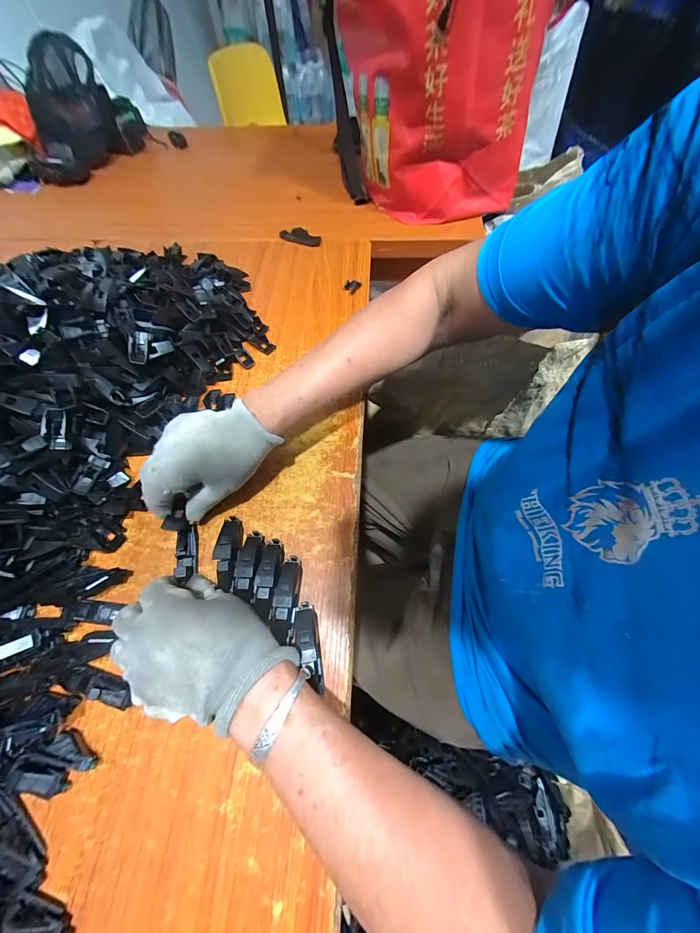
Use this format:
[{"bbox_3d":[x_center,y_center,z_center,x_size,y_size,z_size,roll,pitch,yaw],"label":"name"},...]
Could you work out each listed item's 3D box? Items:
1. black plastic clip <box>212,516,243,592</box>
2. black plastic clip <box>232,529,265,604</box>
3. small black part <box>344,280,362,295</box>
[{"bbox_3d":[-0.120,0.083,0.312,0.019,0.023,0.068,1,64,2],"label":"black plastic clip"},{"bbox_3d":[-0.097,0.094,0.305,0.020,0.023,0.063,4,64,3],"label":"black plastic clip"},{"bbox_3d":[0.004,-0.281,0.490,0.025,0.012,0.024,7,64,4],"label":"small black part"}]

